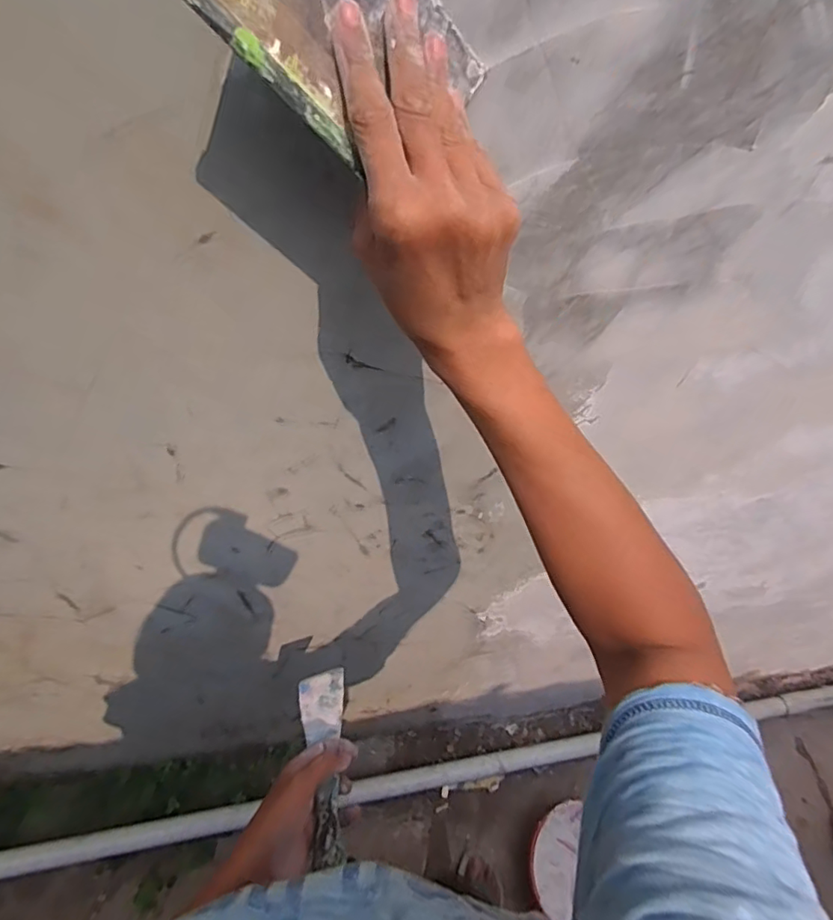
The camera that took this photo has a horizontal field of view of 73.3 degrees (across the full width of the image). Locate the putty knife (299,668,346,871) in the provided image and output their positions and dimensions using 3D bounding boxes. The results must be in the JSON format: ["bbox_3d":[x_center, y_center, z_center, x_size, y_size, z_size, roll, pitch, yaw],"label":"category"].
[{"bbox_3d":[-0.088,0.281,0.536,0.046,0.017,0.177,-4,33,-9],"label":"putty knife"}]

